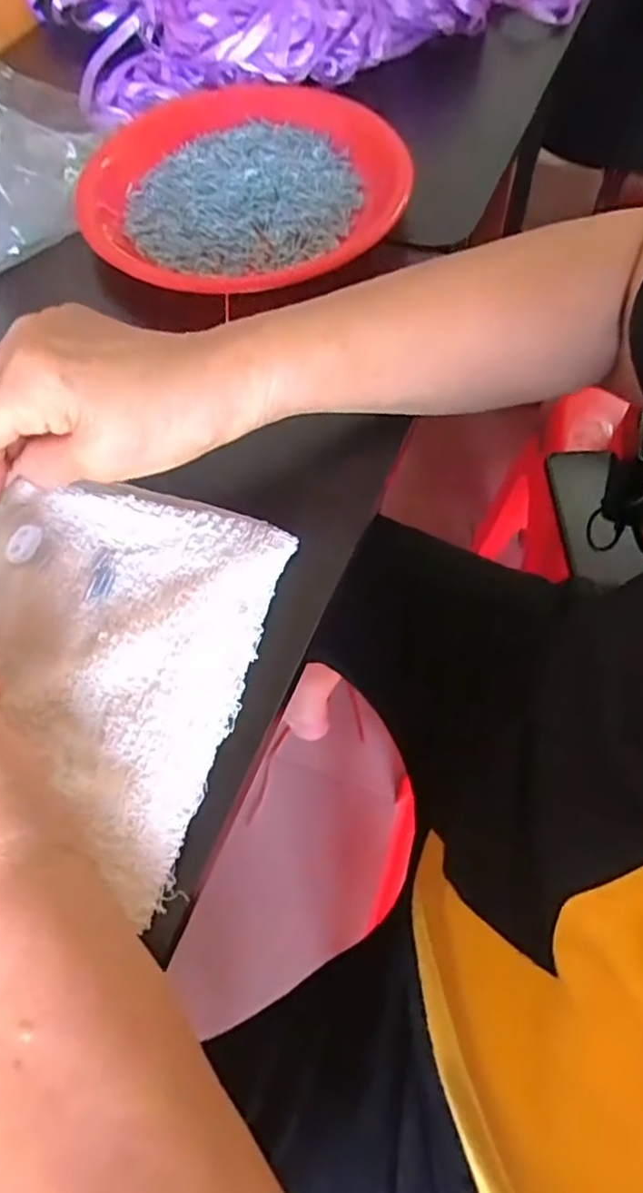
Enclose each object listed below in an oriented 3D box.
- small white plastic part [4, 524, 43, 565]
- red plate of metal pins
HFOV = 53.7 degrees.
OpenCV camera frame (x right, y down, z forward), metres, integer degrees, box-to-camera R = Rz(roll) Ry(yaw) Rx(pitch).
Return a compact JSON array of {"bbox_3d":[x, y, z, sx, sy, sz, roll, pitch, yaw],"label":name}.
[{"bbox_3d":[-0.148,-0.027,0.315,0.015,0.004,0.022,12,63,8],"label":"small white plastic part"},{"bbox_3d":[-0.053,-0.303,0.458,0.224,0.038,0.233,-1,62,2],"label":"red plate of metal pins"}]

